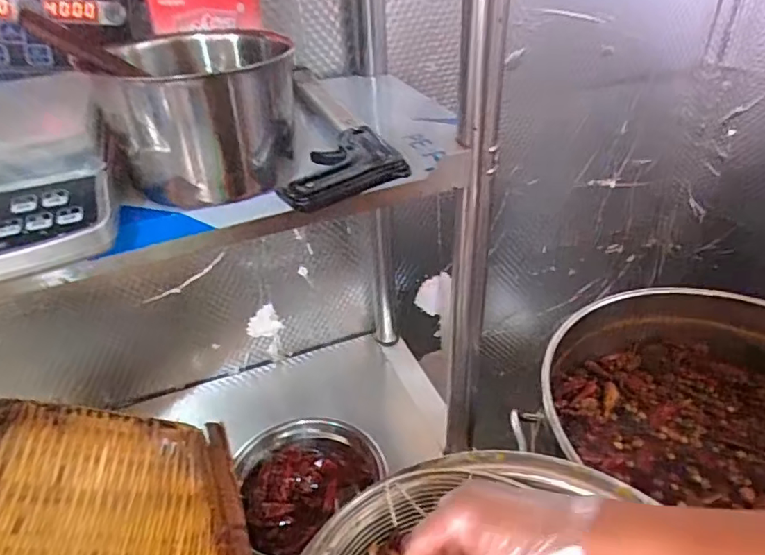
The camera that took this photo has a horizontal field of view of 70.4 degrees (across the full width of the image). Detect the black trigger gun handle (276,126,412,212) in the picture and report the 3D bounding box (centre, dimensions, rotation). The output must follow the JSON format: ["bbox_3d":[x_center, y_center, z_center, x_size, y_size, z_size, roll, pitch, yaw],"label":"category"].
[{"bbox_3d":[-0.039,-0.090,0.438,0.103,0.015,0.093,-19,39,-21],"label":"black trigger gun handle"}]

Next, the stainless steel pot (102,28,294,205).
[{"bbox_3d":[-0.138,-0.139,0.444,0.116,0.094,0.132,0,37,3],"label":"stainless steel pot"}]

